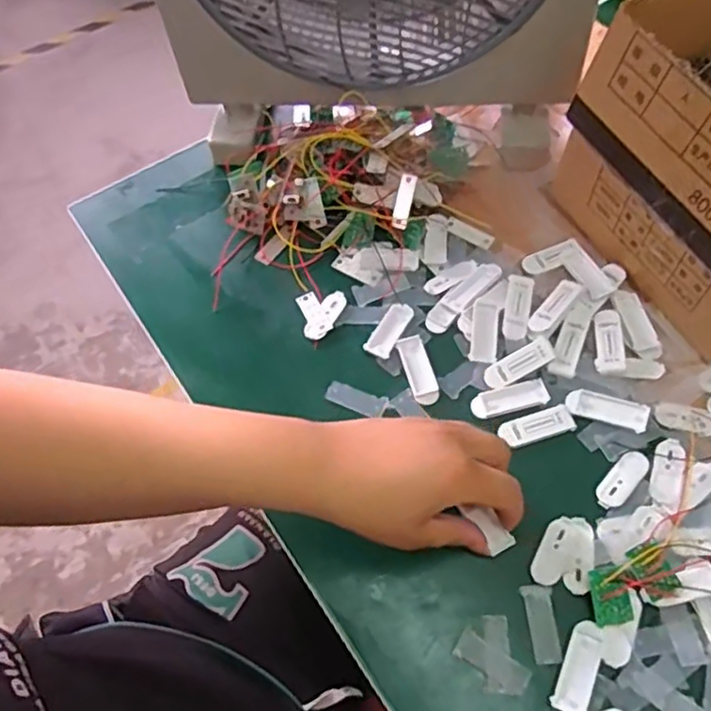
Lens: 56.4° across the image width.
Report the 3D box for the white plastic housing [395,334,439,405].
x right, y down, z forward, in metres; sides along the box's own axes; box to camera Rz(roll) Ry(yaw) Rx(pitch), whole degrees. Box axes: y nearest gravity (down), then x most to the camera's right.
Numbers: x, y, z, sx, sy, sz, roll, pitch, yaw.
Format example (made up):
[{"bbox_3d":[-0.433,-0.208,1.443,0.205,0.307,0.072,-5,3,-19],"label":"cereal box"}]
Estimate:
[{"bbox_3d":[0.051,0.011,0.530,0.022,0.006,0.061,-15,59,-6],"label":"white plastic housing"}]

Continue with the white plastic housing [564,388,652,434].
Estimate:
[{"bbox_3d":[0.190,0.040,0.500,0.057,0.007,0.022,20,62,14],"label":"white plastic housing"}]

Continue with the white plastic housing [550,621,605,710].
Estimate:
[{"bbox_3d":[0.142,0.196,0.416,0.021,0.004,0.056,22,63,16],"label":"white plastic housing"}]

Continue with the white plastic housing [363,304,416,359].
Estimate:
[{"bbox_3d":[0.029,-0.021,0.550,0.022,0.008,0.056,25,63,17],"label":"white plastic housing"}]

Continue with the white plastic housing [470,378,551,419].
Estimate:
[{"bbox_3d":[0.119,0.033,0.510,0.059,0.004,0.021,-12,59,-4],"label":"white plastic housing"}]

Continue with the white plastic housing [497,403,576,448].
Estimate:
[{"bbox_3d":[0.137,0.053,0.500,0.053,0.006,0.022,-17,59,-7],"label":"white plastic housing"}]

